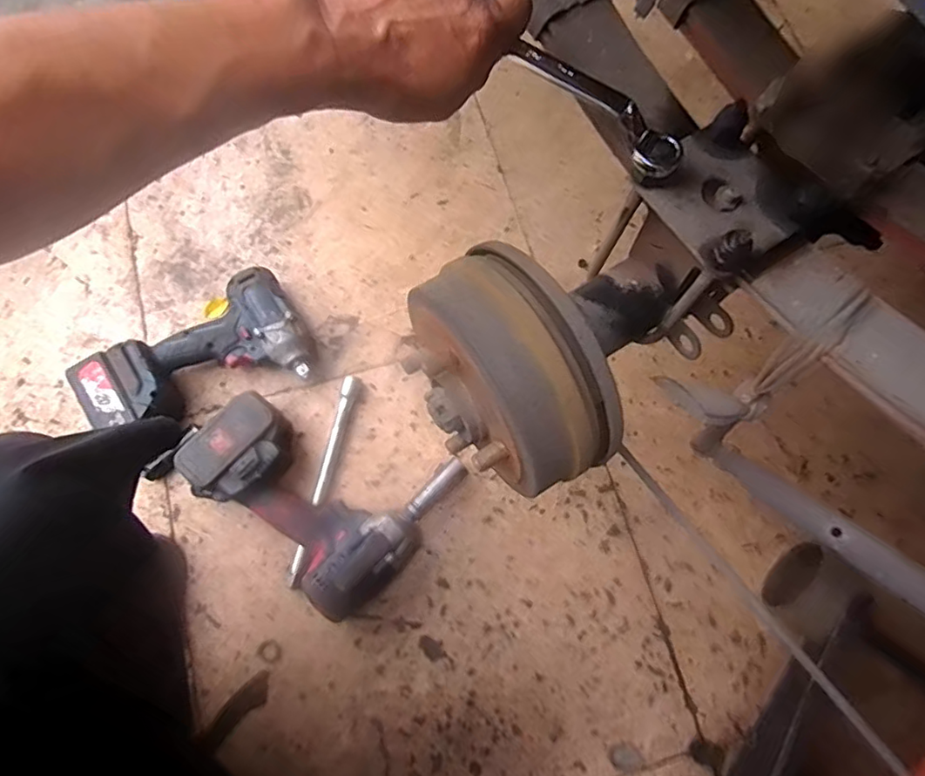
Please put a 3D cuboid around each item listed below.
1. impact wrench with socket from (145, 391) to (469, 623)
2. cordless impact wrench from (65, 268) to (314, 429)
[{"bbox_3d":[-0.164,0.098,0.626,0.267,0.076,0.197,33,75,8],"label":"impact wrench with socket"},{"bbox_3d":[-0.302,-0.031,0.662,0.240,0.079,0.136,-29,77,-8],"label":"cordless impact wrench"}]

